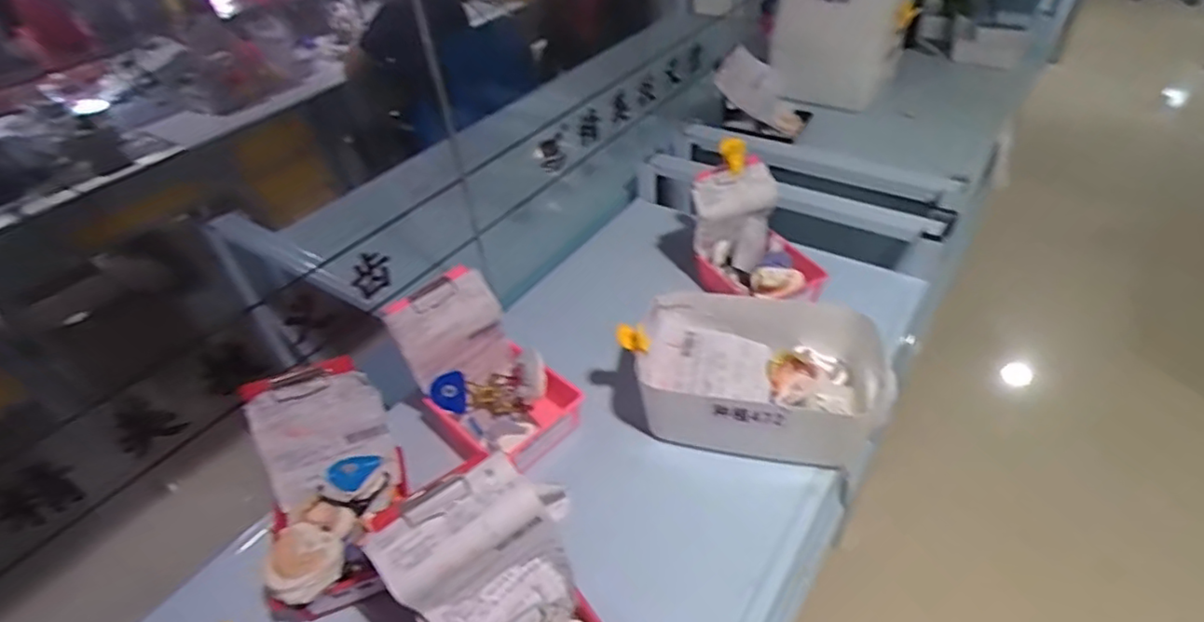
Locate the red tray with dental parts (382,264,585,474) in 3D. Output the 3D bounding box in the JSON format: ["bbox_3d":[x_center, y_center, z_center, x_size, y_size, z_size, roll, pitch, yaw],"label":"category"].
[{"bbox_3d":[-0.149,0.086,0.850,0.219,0.205,0.143,25,50,31],"label":"red tray with dental parts"}]

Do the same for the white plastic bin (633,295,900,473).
[{"bbox_3d":[0.222,0.081,0.861,0.309,0.115,0.237,5,42,12],"label":"white plastic bin"}]

